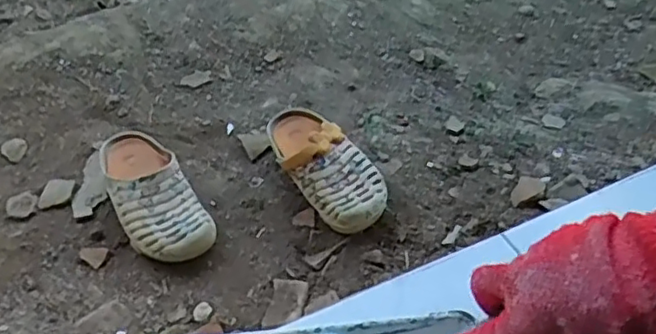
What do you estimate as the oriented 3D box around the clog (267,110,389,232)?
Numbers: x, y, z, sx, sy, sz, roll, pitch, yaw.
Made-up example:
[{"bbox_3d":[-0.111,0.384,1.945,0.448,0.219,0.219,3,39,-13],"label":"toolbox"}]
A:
[{"bbox_3d":[-0.011,-0.009,0.862,0.100,0.083,0.240,-30,55,-25],"label":"clog"}]

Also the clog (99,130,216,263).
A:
[{"bbox_3d":[-0.234,0.032,0.826,0.096,0.062,0.222,-25,52,-23],"label":"clog"}]

